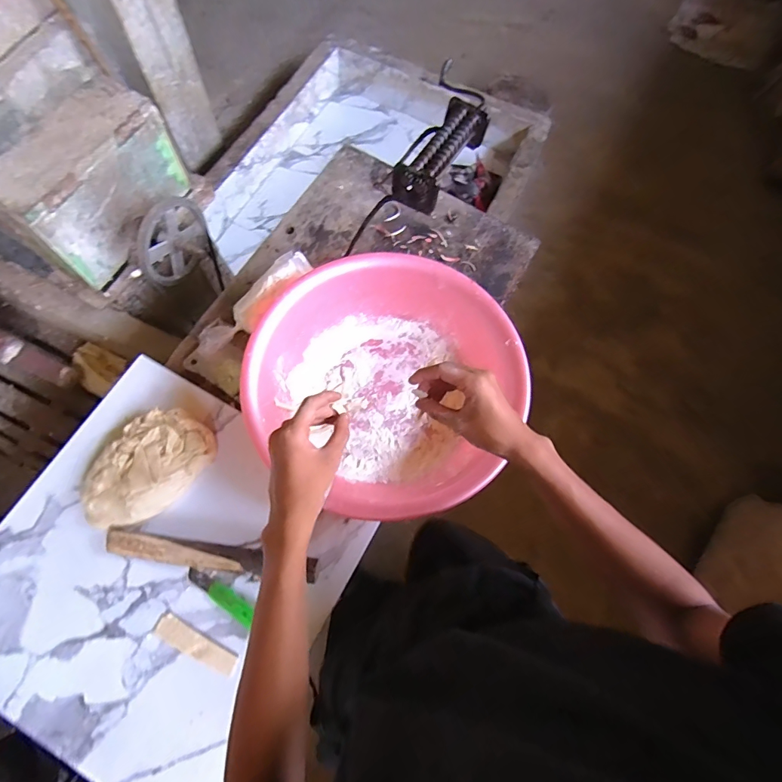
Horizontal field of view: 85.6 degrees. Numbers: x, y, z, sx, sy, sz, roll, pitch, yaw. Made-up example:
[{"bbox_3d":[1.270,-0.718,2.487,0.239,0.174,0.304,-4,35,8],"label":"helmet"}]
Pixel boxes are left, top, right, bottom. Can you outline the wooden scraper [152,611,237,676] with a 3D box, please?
[{"bbox_3d":[-0.268,0.345,0.578,0.123,0.009,0.029,24,69,7],"label":"wooden scraper"}]

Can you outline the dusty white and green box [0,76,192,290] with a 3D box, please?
[{"bbox_3d":[-0.622,-0.437,0.893,0.143,0.219,0.359,28,70,9],"label":"dusty white and green box"}]

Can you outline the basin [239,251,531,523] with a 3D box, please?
[{"bbox_3d":[-0.005,-0.017,0.678,0.379,0.122,0.389,1,68,-2],"label":"basin"}]

